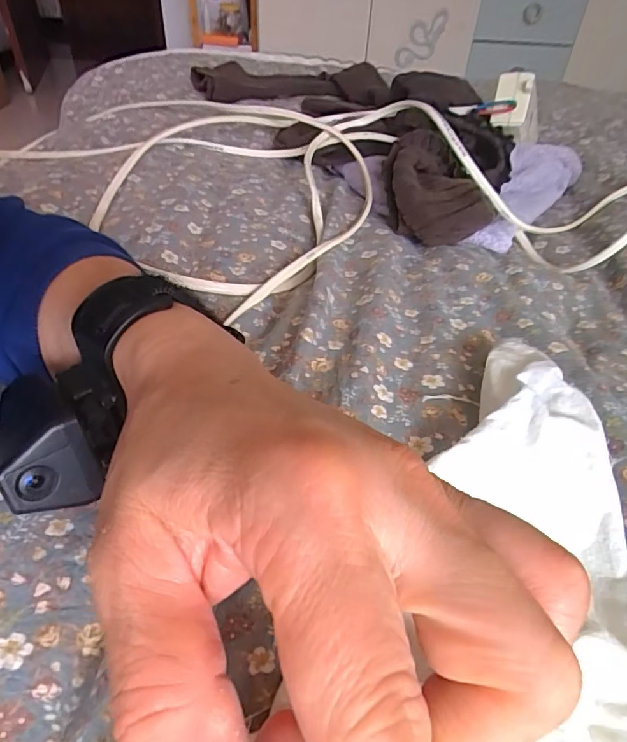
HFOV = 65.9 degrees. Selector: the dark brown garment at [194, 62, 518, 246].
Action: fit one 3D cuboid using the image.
[{"bbox_3d":[0.072,-0.315,0.585,0.259,0.067,0.545,-20,48,-25],"label":"dark brown garment"}]

